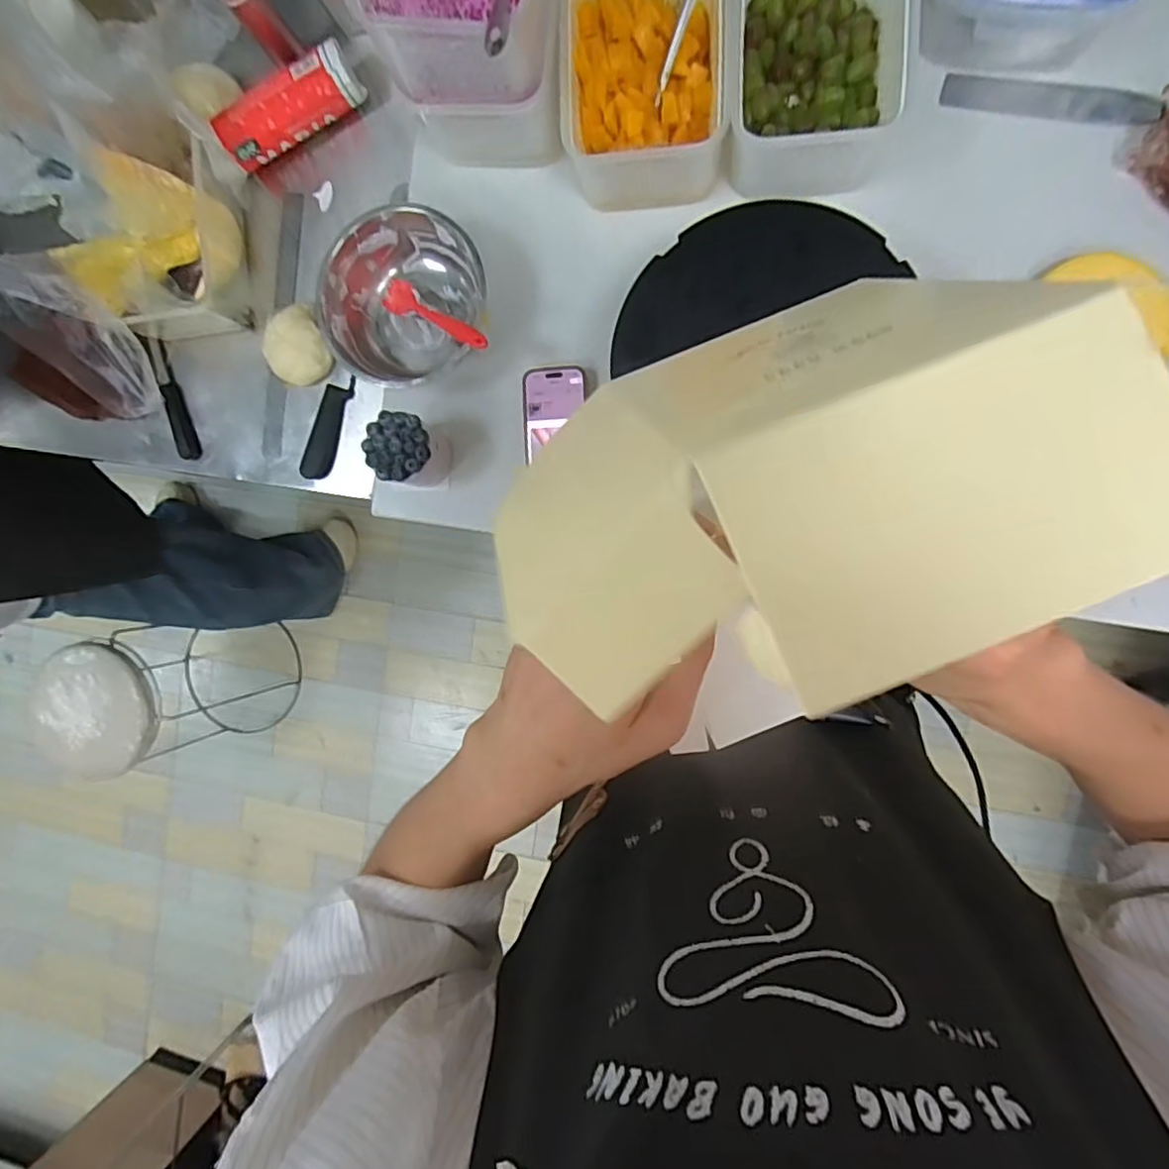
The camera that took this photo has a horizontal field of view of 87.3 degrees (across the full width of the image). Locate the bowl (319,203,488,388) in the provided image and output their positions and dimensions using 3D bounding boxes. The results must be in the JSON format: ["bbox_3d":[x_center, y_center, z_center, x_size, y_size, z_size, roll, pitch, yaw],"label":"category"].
[{"bbox_3d":[-0.206,-0.320,0.692,0.166,0.093,0.182,0,92,9],"label":"bowl"}]

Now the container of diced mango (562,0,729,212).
[{"bbox_3d":[0.061,-0.521,0.634,0.160,0.084,0.210,-3,92,9],"label":"container of diced mango"}]

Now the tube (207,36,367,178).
[{"bbox_3d":[-0.344,-0.557,0.717,0.170,0.049,0.056,-25,88,9],"label":"tube"}]

